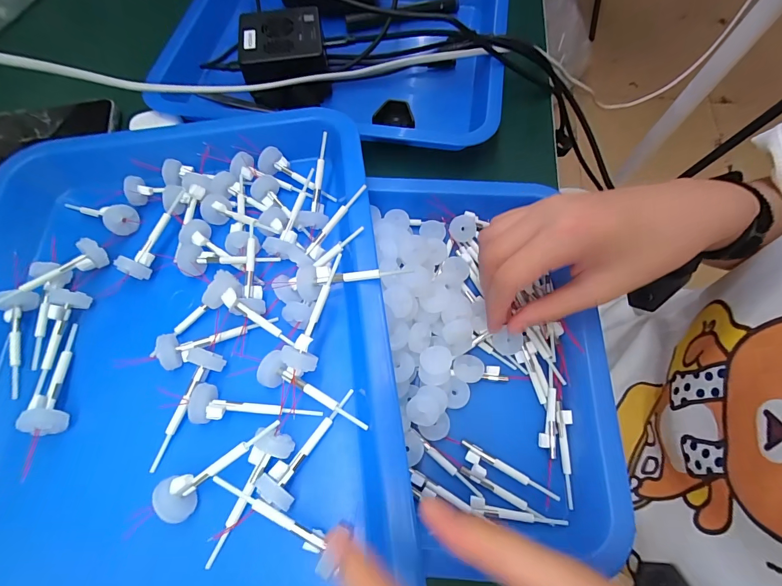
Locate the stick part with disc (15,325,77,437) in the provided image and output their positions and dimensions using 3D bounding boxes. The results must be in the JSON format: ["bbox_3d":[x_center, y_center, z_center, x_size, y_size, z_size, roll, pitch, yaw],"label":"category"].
[{"bbox_3d":[-0.192,0.047,0.213,0.017,0.016,0.067,-13,54,-3],"label":"stick part with disc"}]

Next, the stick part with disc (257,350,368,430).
[{"bbox_3d":[-0.042,0.053,0.199,0.067,0.020,0.019,24,73,10],"label":"stick part with disc"}]

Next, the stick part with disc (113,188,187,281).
[{"bbox_3d":[-0.160,-0.041,0.247,0.015,0.015,0.067,13,71,6],"label":"stick part with disc"}]

